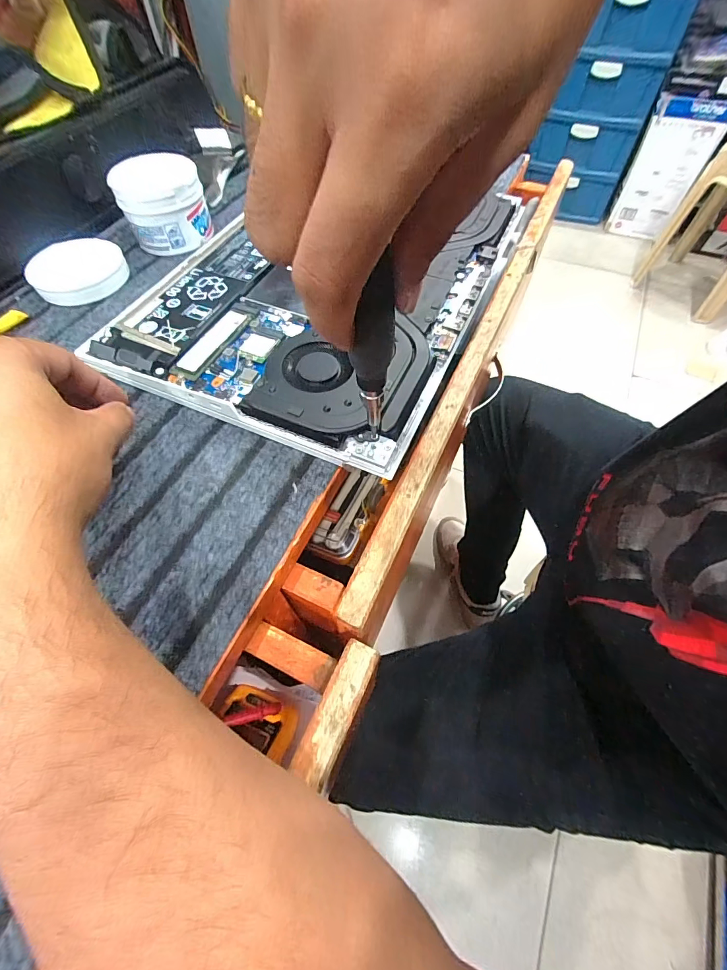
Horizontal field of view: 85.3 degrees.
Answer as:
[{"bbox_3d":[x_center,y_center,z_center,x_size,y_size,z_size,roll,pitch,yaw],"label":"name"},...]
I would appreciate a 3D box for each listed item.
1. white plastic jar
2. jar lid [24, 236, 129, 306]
[{"bbox_3d":[-0.186,-0.265,0.371,0.075,0.054,0.072,-17,60,-9],"label":"white plastic jar"},{"bbox_3d":[-0.259,-0.199,0.357,0.077,0.016,0.094,-30,63,-16],"label":"jar lid"}]

